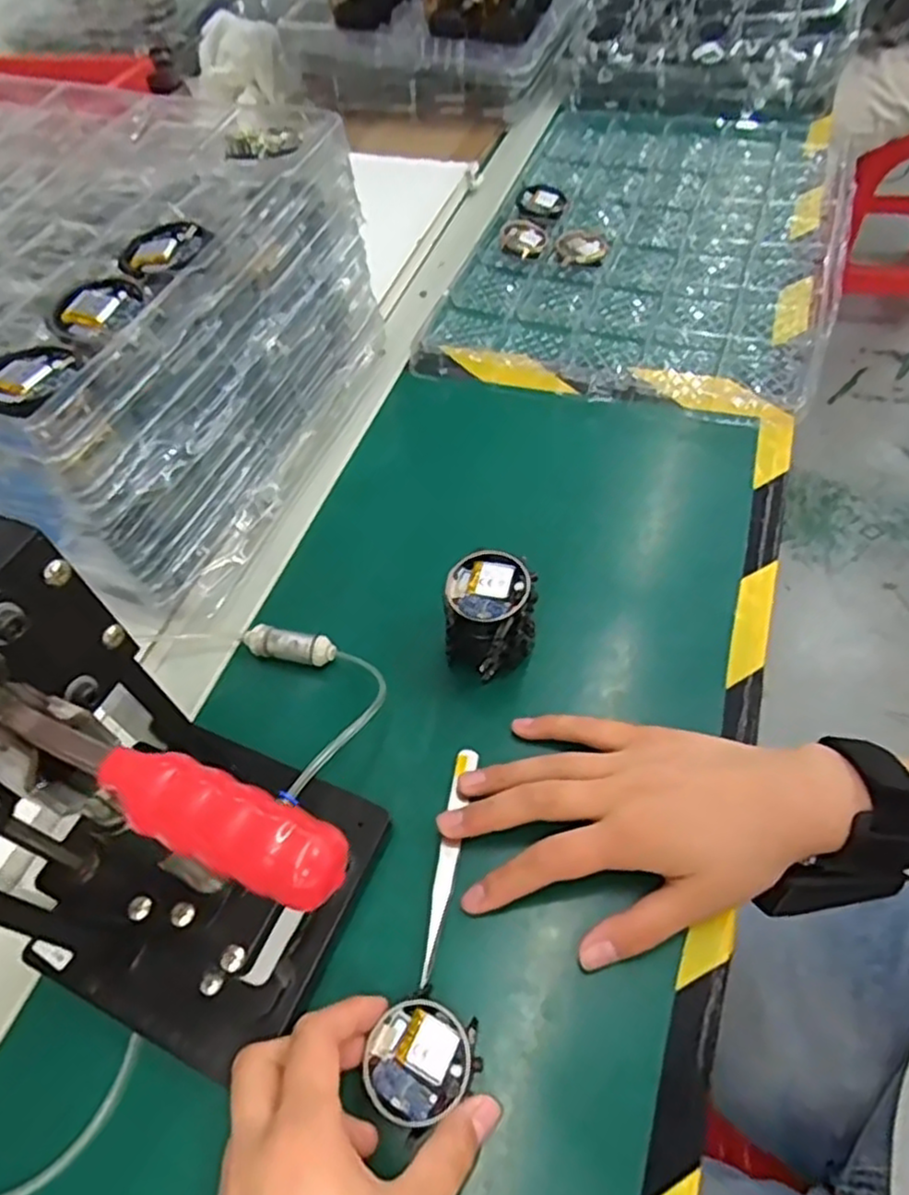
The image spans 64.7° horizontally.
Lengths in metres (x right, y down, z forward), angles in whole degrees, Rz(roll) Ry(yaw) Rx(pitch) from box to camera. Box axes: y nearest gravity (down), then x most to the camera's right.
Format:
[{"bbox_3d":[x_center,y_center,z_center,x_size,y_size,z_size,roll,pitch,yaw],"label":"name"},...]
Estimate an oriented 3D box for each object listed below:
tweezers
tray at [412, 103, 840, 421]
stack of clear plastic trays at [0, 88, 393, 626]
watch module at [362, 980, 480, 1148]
[{"bbox_3d":[-0.003,0.128,0.356,0.010,0.008,0.114,8,53,8],"label":"tweezers"},{"bbox_3d":[0.184,-0.345,0.664,0.298,0.032,0.483,14,57,16],"label":"tray"},{"bbox_3d":[-0.278,-0.183,0.492,0.357,0.159,0.305,16,58,17],"label":"stack of clear plastic trays"},{"bbox_3d":[-0.014,0.196,0.305,0.042,0.007,0.046,35,62,25],"label":"watch module"}]

